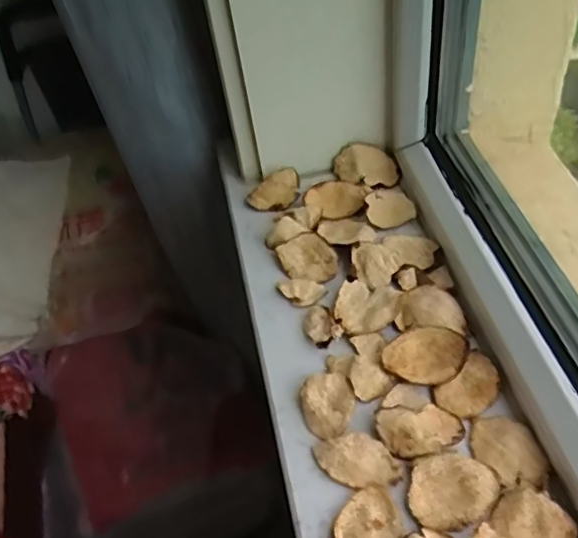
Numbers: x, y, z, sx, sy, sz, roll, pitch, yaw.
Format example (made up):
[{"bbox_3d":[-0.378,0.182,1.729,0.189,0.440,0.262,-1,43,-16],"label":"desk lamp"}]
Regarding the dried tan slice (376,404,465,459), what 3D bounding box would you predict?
[{"bbox_3d":[0.084,0.099,0.381,0.053,0.016,0.034,-5,50,-1],"label":"dried tan slice"}]

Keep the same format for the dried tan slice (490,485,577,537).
[{"bbox_3d":[0.136,0.141,0.336,0.033,0.013,0.042,-37,57,-24],"label":"dried tan slice"}]

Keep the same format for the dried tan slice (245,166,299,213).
[{"bbox_3d":[-0.013,-0.068,0.550,0.051,0.008,0.034,-26,83,10],"label":"dried tan slice"}]

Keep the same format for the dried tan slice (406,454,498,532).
[{"bbox_3d":[0.097,0.131,0.359,0.050,0.012,0.040,-4,50,0],"label":"dried tan slice"}]

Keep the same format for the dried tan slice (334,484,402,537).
[{"bbox_3d":[0.046,0.151,0.351,0.035,0.006,0.048,24,56,22],"label":"dried tan slice"}]

